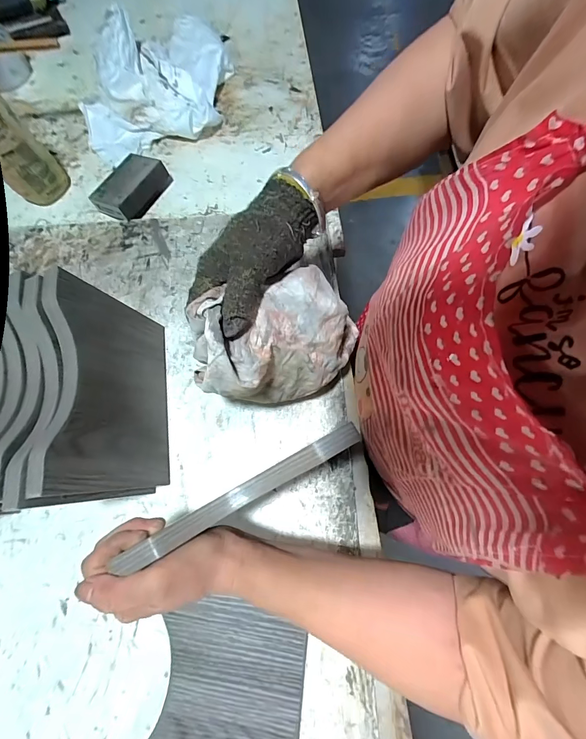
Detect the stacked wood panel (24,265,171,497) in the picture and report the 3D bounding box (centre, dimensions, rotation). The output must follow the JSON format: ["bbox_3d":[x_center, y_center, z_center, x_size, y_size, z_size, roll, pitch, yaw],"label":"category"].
[{"bbox_3d":[-0.177,0.015,0.343,0.015,0.146,0.196,-14,73,13],"label":"stacked wood panel"}]

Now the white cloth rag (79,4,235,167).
[{"bbox_3d":[-0.224,-0.469,0.557,0.250,0.069,0.242,-18,72,-5],"label":"white cloth rag"}]

